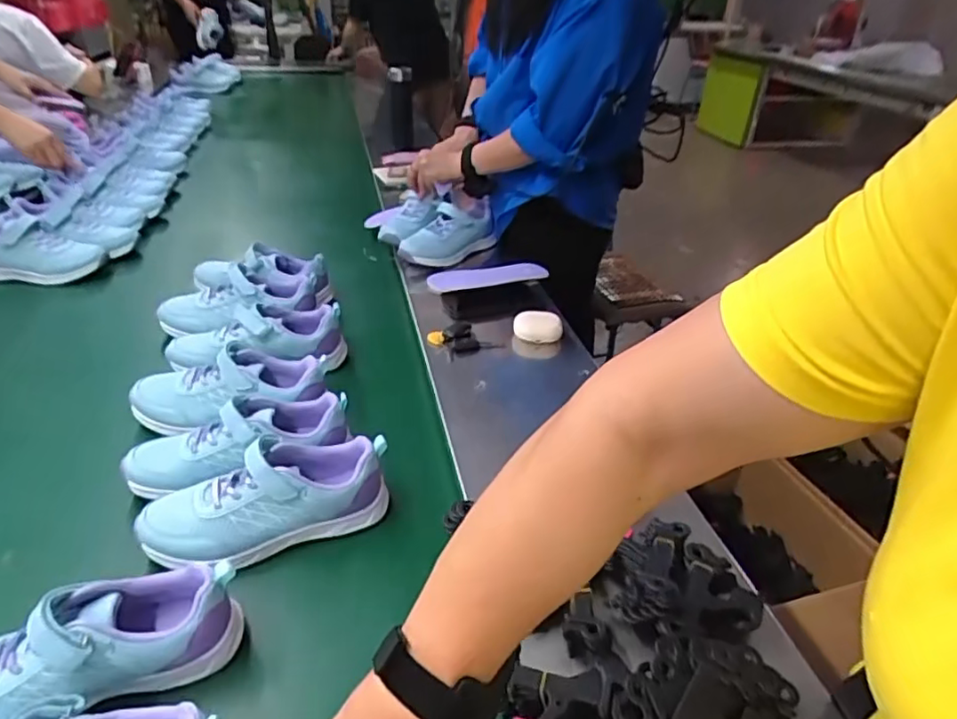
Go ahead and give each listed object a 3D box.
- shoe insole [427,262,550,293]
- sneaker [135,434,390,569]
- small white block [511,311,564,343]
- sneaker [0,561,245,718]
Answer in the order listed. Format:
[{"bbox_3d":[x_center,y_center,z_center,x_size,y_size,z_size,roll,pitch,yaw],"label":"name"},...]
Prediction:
[{"bbox_3d":[0.022,-0.156,1.146,0.226,0.028,0.073,-9,34,-17],"label":"shoe insole"},{"bbox_3d":[-0.210,0.136,0.620,0.237,0.076,0.093,-15,36,-25],"label":"sneaker"},{"bbox_3d":[0.093,-0.048,0.960,0.074,0.039,0.048,-1,33,-5],"label":"small white block"},{"bbox_3d":[-0.309,0.224,0.472,0.237,0.081,0.078,-15,36,-25],"label":"sneaker"}]

